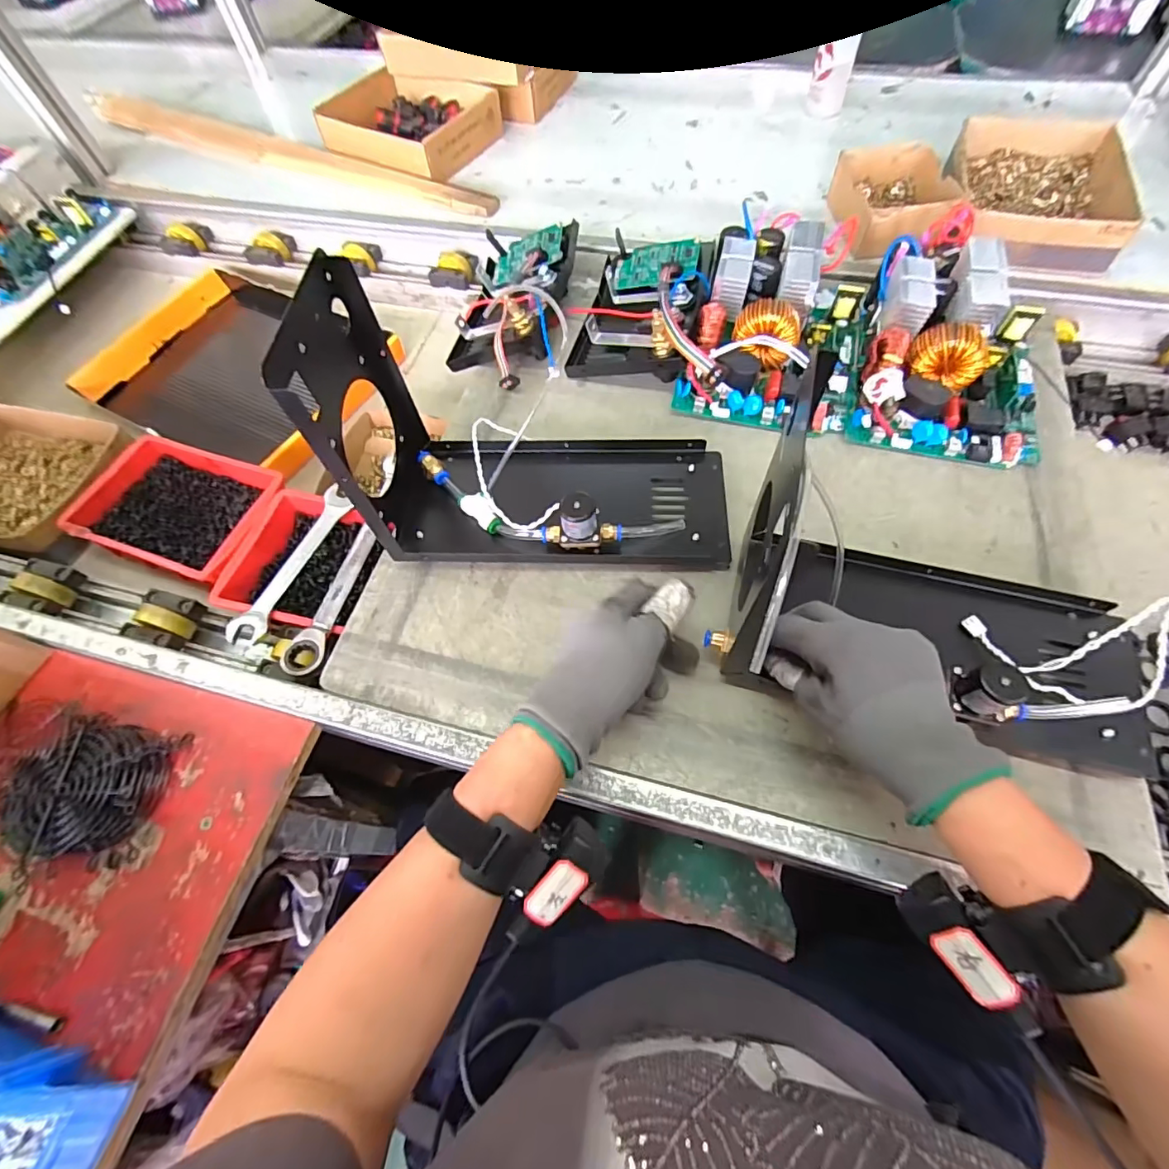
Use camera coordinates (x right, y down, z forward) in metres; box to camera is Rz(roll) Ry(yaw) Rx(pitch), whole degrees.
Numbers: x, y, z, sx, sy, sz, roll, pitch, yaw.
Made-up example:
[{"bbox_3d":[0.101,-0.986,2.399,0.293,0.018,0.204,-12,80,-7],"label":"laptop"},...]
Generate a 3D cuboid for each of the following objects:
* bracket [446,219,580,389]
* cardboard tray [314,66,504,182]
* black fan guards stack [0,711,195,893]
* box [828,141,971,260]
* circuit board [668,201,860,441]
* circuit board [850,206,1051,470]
[{"bbox_3d":[-0.078,-0.320,0.584,0.130,0.060,0.224,5,64,5],"label":"bracket"},{"bbox_3d":[-0.266,-0.701,0.794,0.234,0.046,0.198,25,68,14],"label":"cardboard tray"},{"bbox_3d":[-0.368,0.153,0.380,0.104,0.030,0.106,9,65,7],"label":"black fan guards stack"},{"bbox_3d":[0.371,-0.456,0.627,0.126,0.057,0.154,3,64,5],"label":"box"},{"bbox_3d":[0.204,-0.265,0.534,0.169,0.076,0.231,15,66,10],"label":"circuit board"},{"bbox_3d":[0.361,-0.244,0.511,0.166,0.074,0.252,11,65,8],"label":"circuit board"}]

